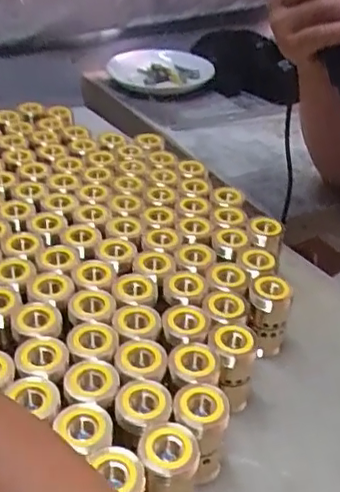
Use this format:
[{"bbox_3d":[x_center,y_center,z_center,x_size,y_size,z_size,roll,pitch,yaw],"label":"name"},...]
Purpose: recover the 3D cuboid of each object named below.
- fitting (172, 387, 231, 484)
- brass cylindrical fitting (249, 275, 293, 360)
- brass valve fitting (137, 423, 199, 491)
[{"bbox_3d":[0.021,0.140,0.424,0.037,0.070,0.040,2,36,-1],"label":"fitting"},{"bbox_3d":[0.089,0.065,0.530,0.036,0.066,0.037,2,36,-1],"label":"brass cylindrical fitting"},{"bbox_3d":[-0.001,0.159,0.395,0.037,0.071,0.043,-4,36,-9],"label":"brass valve fitting"}]

